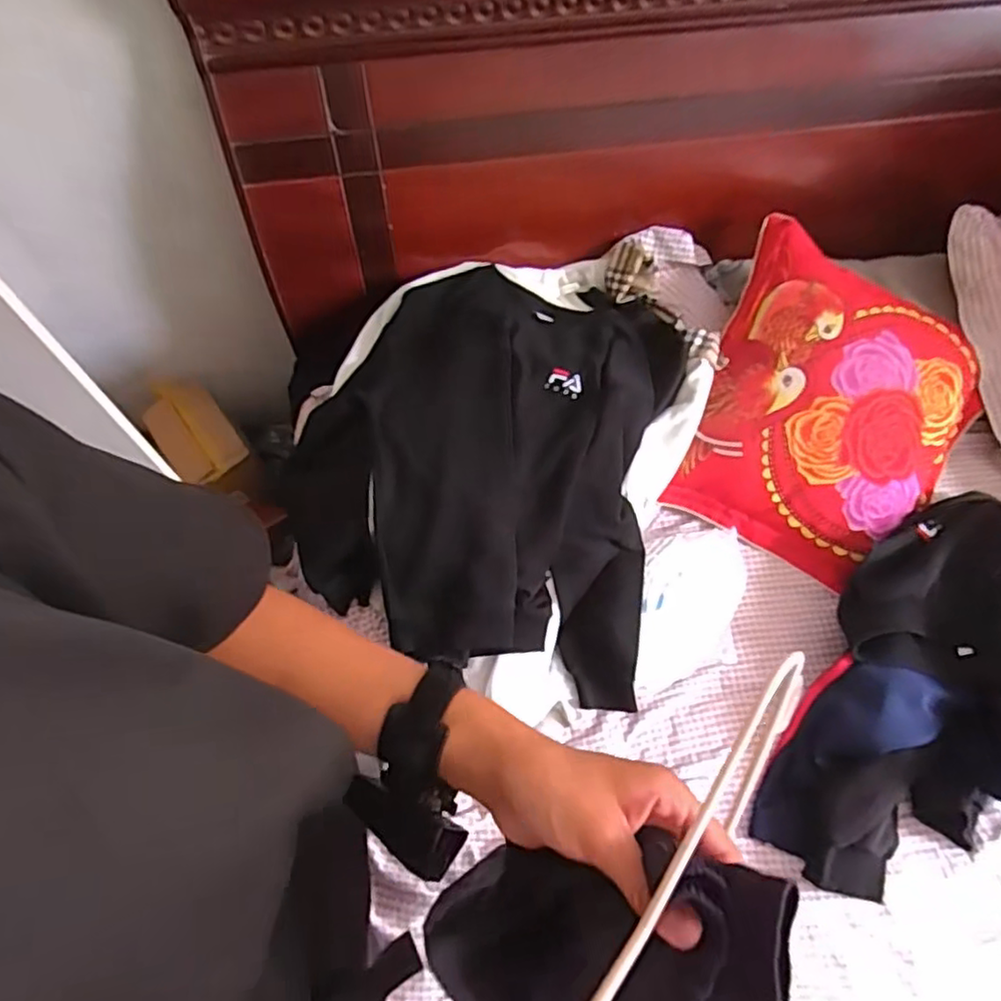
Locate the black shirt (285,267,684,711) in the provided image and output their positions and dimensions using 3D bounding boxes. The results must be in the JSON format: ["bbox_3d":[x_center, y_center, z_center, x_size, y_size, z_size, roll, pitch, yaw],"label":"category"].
[{"bbox_3d":[-0.025,-0.073,0.980,0.526,0.180,0.565,12,64,6],"label":"black shirt"}]

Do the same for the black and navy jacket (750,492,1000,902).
[{"bbox_3d":[0.594,0.271,0.852,0.378,0.179,0.558,40,70,15],"label":"black and navy jacket"}]

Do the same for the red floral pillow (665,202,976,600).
[{"bbox_3d":[0.497,-0.122,0.979,0.403,0.097,0.433,27,90,-2],"label":"red floral pillow"}]

